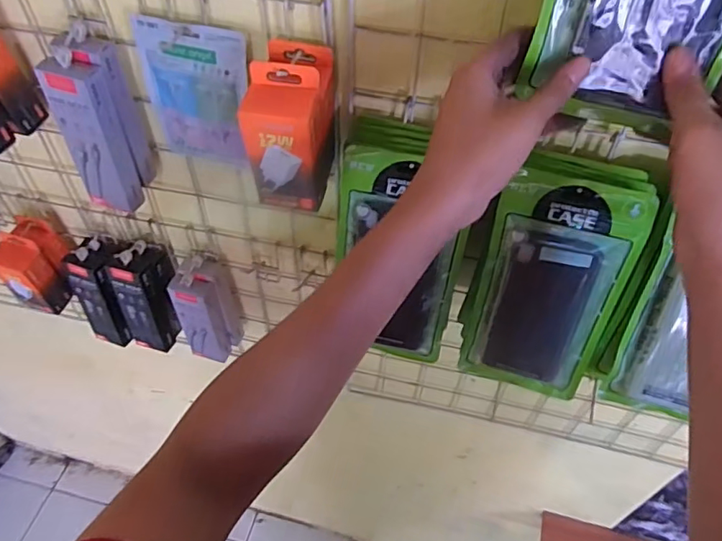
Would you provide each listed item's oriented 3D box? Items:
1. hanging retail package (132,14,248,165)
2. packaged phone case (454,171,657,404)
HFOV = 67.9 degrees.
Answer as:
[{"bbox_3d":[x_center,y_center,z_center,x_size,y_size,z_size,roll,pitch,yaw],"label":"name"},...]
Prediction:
[{"bbox_3d":[-0.146,-0.158,0.494,0.093,0.132,0.020,16,51,10],"label":"hanging retail package"},{"bbox_3d":[0.159,0.022,0.463,0.109,0.205,0.016,14,32,11],"label":"packaged phone case"}]

